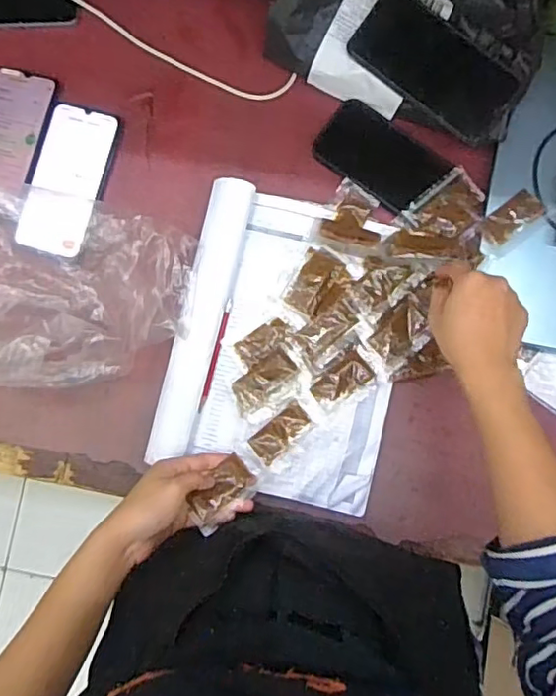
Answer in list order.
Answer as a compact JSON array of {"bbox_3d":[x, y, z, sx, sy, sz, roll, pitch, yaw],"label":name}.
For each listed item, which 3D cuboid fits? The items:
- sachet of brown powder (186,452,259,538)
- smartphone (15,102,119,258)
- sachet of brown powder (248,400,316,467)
[{"bbox_3d":[-0.053,0.135,0.533,0.038,0.014,0.065,42,69,12],"label":"sachet of brown powder"},{"bbox_3d":[-0.226,-0.179,0.619,0.078,0.011,0.165,12,81,5],"label":"smartphone"},{"bbox_3d":[0.004,0.083,0.563,0.064,0.009,0.031,-41,84,-19],"label":"sachet of brown powder"}]

